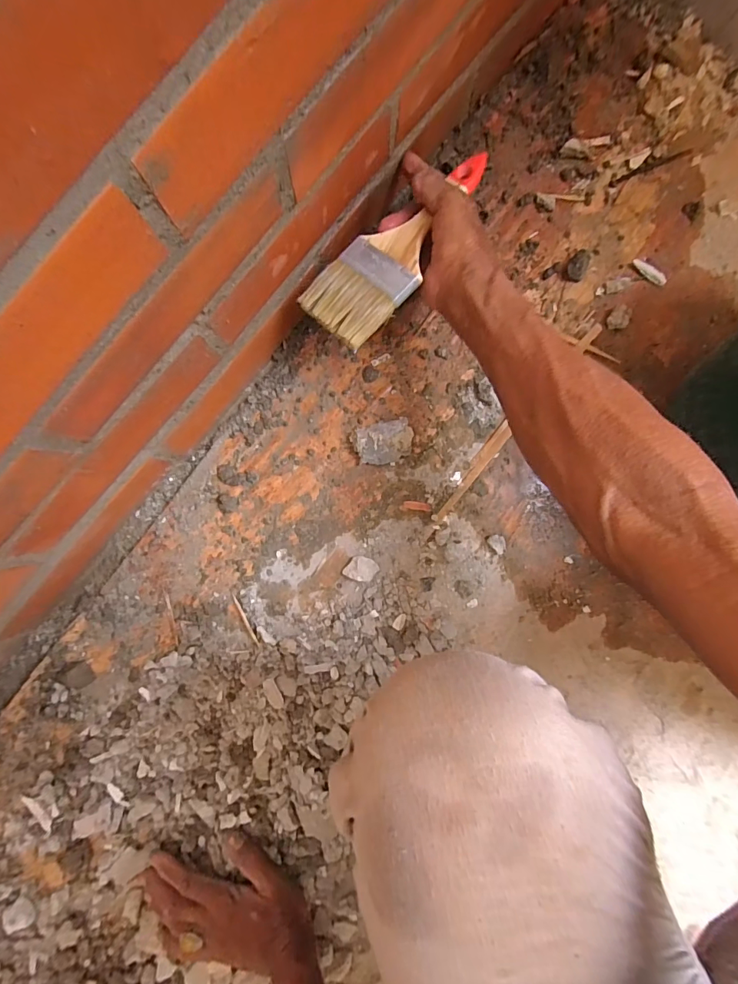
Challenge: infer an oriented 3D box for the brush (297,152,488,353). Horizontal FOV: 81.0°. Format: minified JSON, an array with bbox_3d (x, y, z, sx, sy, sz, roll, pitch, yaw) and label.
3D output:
[{"bbox_3d":[0.029,-0.222,0.388,0.075,0.019,0.199,42,89,0],"label":"brush"}]

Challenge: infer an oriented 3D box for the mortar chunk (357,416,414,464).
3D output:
[{"bbox_3d":[0.017,-0.053,0.465,0.059,0.018,0.042,-13,89,0],"label":"mortar chunk"}]

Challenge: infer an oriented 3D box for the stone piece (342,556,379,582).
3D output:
[{"bbox_3d":[-0.008,0.082,0.462,0.035,0.015,0.026,19,89,0],"label":"stone piece"}]

